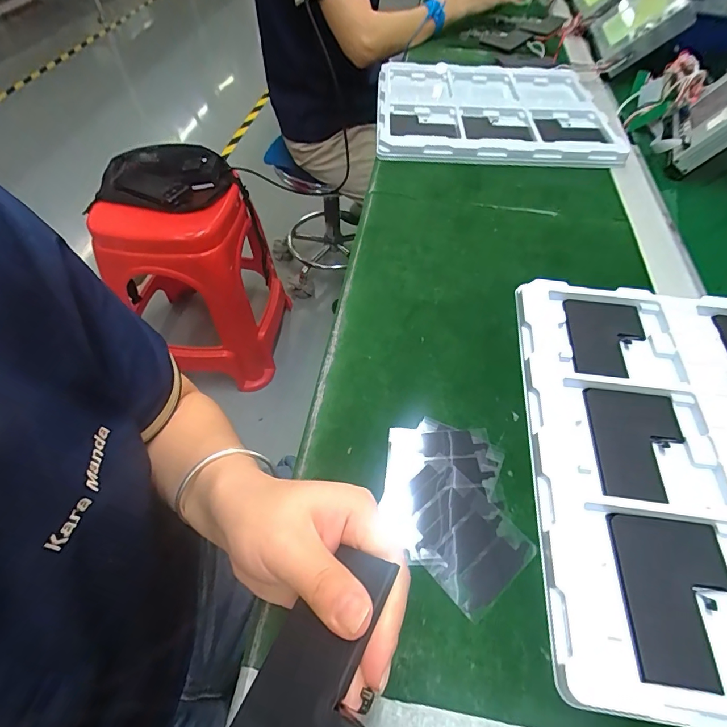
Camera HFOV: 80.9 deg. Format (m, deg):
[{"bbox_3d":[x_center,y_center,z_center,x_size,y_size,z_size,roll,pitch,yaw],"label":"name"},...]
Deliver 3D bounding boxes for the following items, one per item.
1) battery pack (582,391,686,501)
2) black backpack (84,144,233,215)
[{"bbox_3d":[0.201,0.058,0.310,0.064,0.010,0.090,7,53,6],"label":"battery pack"},{"bbox_3d":[-0.460,-0.435,1.001,0.286,0.072,0.174,-2,53,-2],"label":"black backpack"}]

